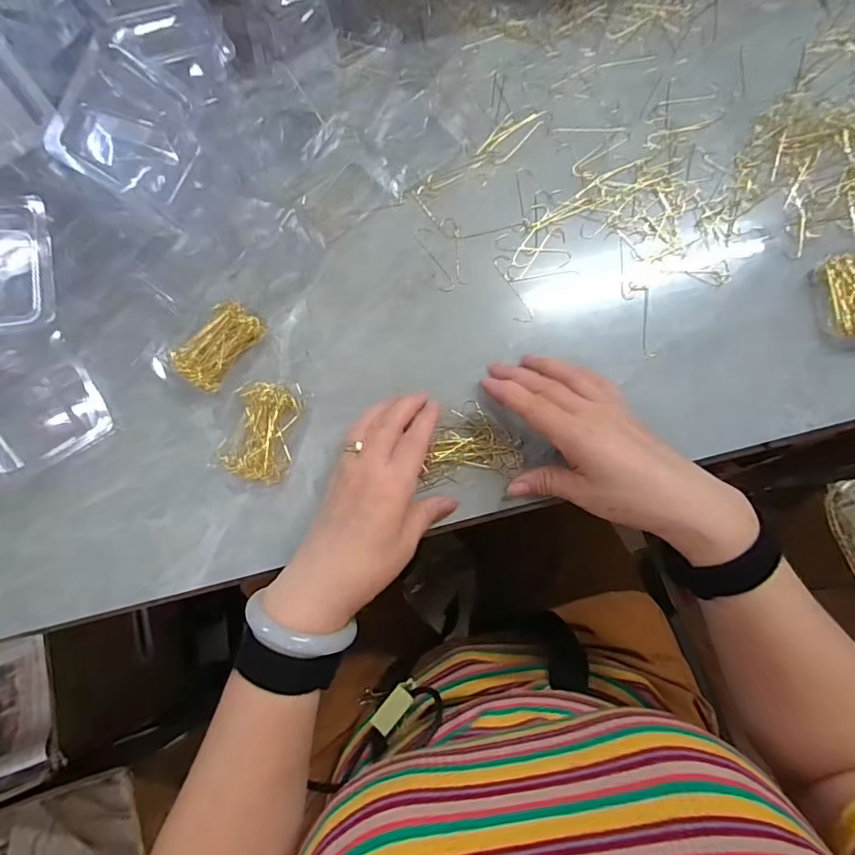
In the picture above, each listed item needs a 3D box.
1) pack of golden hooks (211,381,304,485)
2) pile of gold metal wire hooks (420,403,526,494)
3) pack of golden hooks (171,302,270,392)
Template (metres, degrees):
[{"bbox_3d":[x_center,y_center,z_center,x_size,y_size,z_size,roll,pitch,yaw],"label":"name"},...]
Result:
[{"bbox_3d":[-0.125,0.002,0.378,0.053,0.017,0.073,10,76,3],"label":"pack of golden hooks"},{"bbox_3d":[0.031,0.009,0.382,0.076,0.013,0.057,-10,75,-2],"label":"pile of gold metal wire hooks"},{"bbox_3d":[-0.164,-0.065,0.394,0.044,0.020,0.068,35,78,9],"label":"pack of golden hooks"}]

